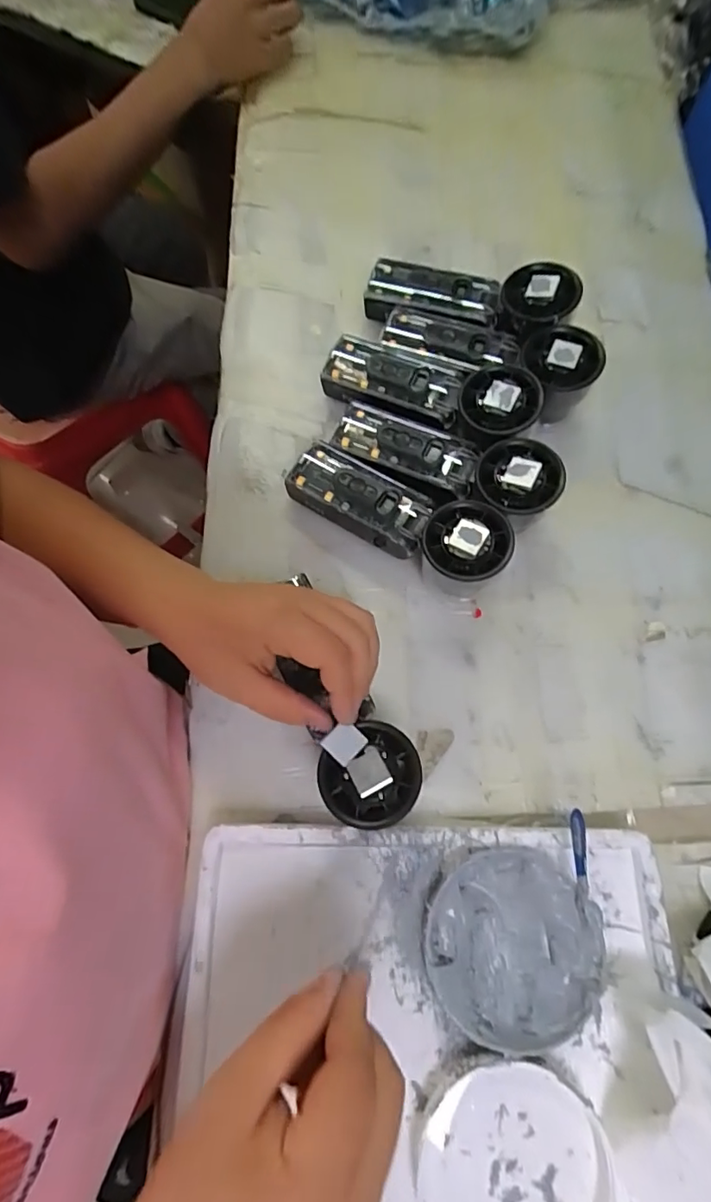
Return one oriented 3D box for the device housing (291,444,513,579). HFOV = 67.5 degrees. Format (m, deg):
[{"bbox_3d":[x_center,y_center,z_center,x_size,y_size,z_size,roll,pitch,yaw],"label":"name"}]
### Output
[{"bbox_3d":[0.028,-0.059,0.380,0.170,0.043,0.055,27,72,21],"label":"device housing"}]

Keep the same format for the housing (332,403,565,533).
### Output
[{"bbox_3d":[0.060,-0.099,0.387,0.162,0.060,0.059,21,70,7],"label":"housing"}]

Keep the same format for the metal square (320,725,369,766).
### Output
[{"bbox_3d":[-0.006,0.081,0.303,0.023,0.004,0.021,43,87,-17],"label":"metal square"}]

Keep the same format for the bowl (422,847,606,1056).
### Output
[{"bbox_3d":[0.090,0.198,0.306,0.098,0.014,0.095,0,69,-1],"label":"bowl"}]

